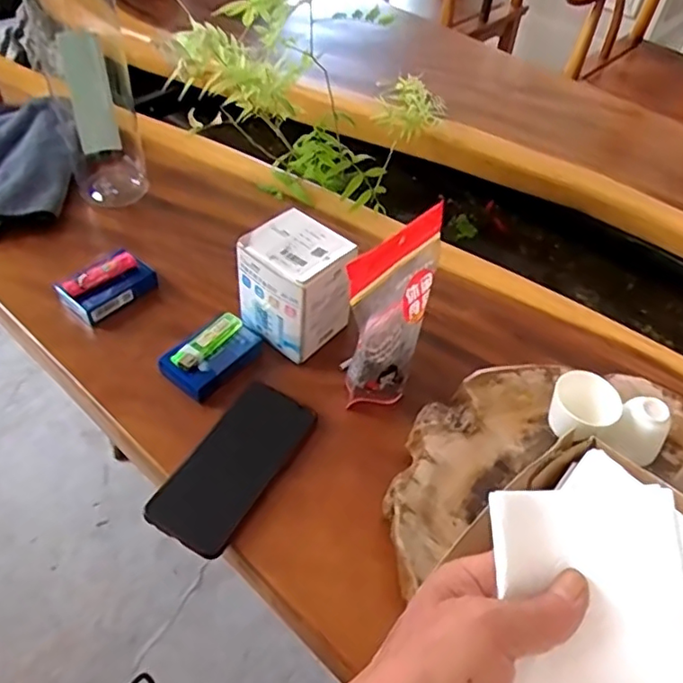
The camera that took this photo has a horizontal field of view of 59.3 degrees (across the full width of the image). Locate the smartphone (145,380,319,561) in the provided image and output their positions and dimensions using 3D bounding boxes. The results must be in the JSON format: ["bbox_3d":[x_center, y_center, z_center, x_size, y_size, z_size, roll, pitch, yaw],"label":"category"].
[{"bbox_3d":[-0.092,0.105,0.528,0.074,0.012,0.162,25,52,16],"label":"smartphone"}]

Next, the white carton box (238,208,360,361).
[{"bbox_3d":[-0.045,-0.053,0.613,0.095,0.117,0.092,36,56,23],"label":"white carton box"}]

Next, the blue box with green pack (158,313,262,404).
[{"bbox_3d":[-0.124,0.011,0.592,0.053,0.031,0.099,35,55,23],"label":"blue box with green pack"}]

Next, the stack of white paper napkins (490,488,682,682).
[{"bbox_3d":[0.117,0.141,0.274,0.085,0.012,0.138,-2,71,7],"label":"stack of white paper napkins"}]

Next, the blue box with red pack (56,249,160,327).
[{"bbox_3d":[-0.252,-0.062,0.645,0.051,0.035,0.092,35,55,23],"label":"blue box with red pack"}]

